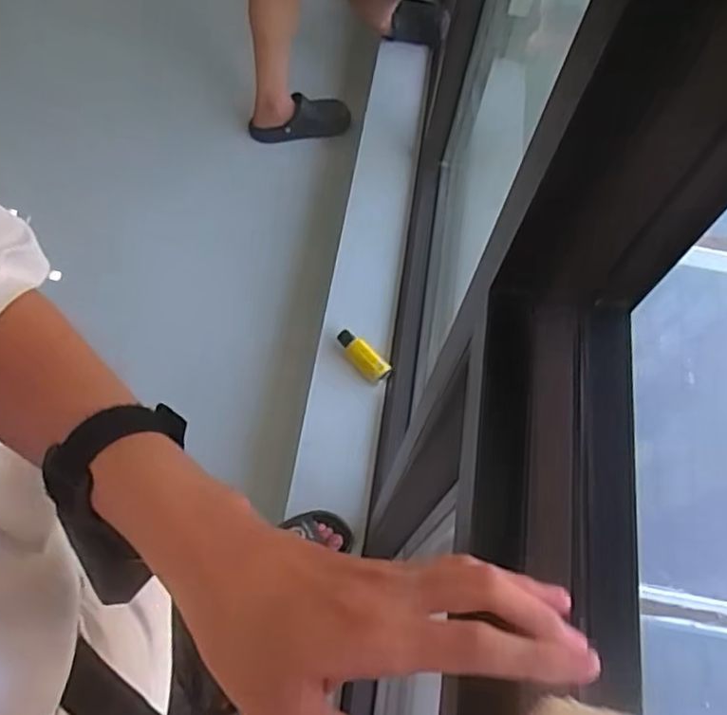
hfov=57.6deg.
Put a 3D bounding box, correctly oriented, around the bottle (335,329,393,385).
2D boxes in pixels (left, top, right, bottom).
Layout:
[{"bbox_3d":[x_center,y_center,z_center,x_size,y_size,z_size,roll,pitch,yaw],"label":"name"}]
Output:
[{"bbox_3d":[-0.002,-0.004,1.411,0.135,0.055,0.047,42,70,14],"label":"bottle"}]

